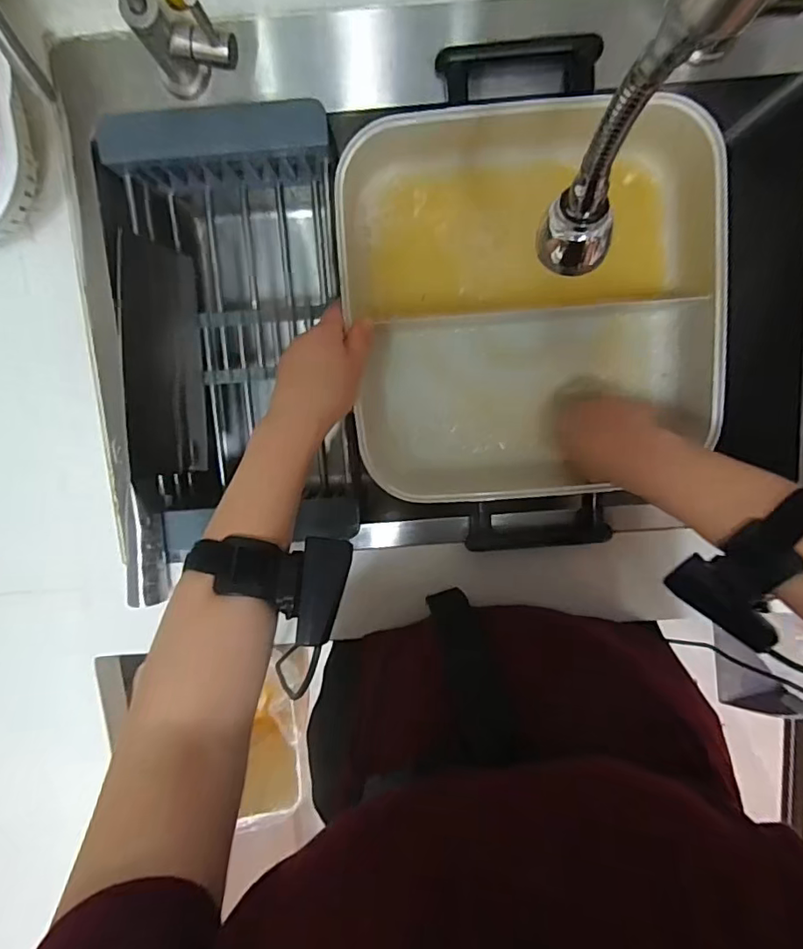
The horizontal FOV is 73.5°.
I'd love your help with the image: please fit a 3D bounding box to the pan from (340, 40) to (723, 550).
[{"bbox_3d":[0.111,-0.138,0.476,0.308,0.081,0.384,0,98,0],"label":"pan"}]

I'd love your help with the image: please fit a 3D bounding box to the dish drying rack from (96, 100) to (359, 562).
[{"bbox_3d":[-0.149,-0.130,0.506,0.190,0.100,0.366,-4,98,1],"label":"dish drying rack"}]

